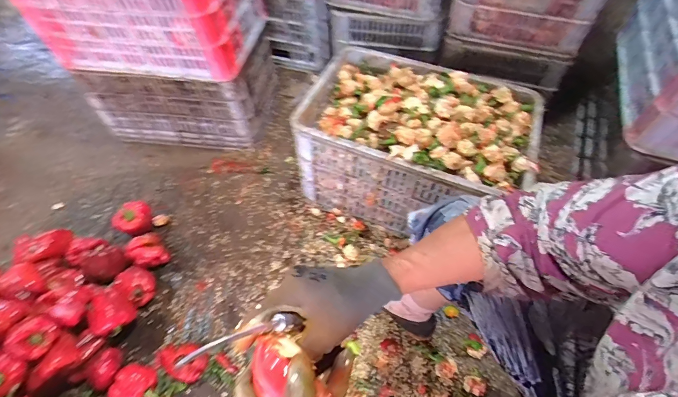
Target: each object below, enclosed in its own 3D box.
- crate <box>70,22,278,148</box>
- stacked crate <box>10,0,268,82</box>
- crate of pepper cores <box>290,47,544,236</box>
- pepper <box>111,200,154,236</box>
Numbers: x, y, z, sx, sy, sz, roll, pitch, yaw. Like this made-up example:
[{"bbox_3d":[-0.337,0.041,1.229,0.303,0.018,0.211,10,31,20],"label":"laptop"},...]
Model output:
[{"bbox_3d":[-0.483,-0.422,1.183,0.489,0.240,0.424,6,57,5],"label":"crate"},{"bbox_3d":[-0.492,-0.525,0.915,0.500,0.289,0.300,5,56,5],"label":"stacked crate"},{"bbox_3d":[0.187,-0.145,0.921,0.512,0.302,0.349,19,59,14],"label":"crate of pepper cores"},{"bbox_3d":[-0.545,0.059,0.965,0.076,0.070,0.088,27,61,19],"label":"pepper"}]

